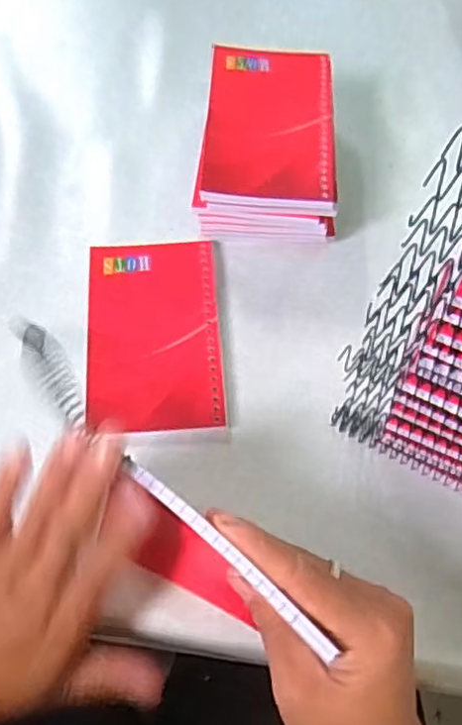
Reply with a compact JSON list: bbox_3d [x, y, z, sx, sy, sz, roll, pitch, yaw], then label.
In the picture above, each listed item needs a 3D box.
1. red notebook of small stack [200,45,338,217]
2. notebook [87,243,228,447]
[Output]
[{"bbox_3d":[0.026,-0.154,0.411,0.081,0.008,0.136,3,64,1],"label":"red notebook of small stack"},{"bbox_3d":[-0.047,-0.016,0.391,0.079,0.009,0.137,-3,64,-2],"label":"notebook"}]

